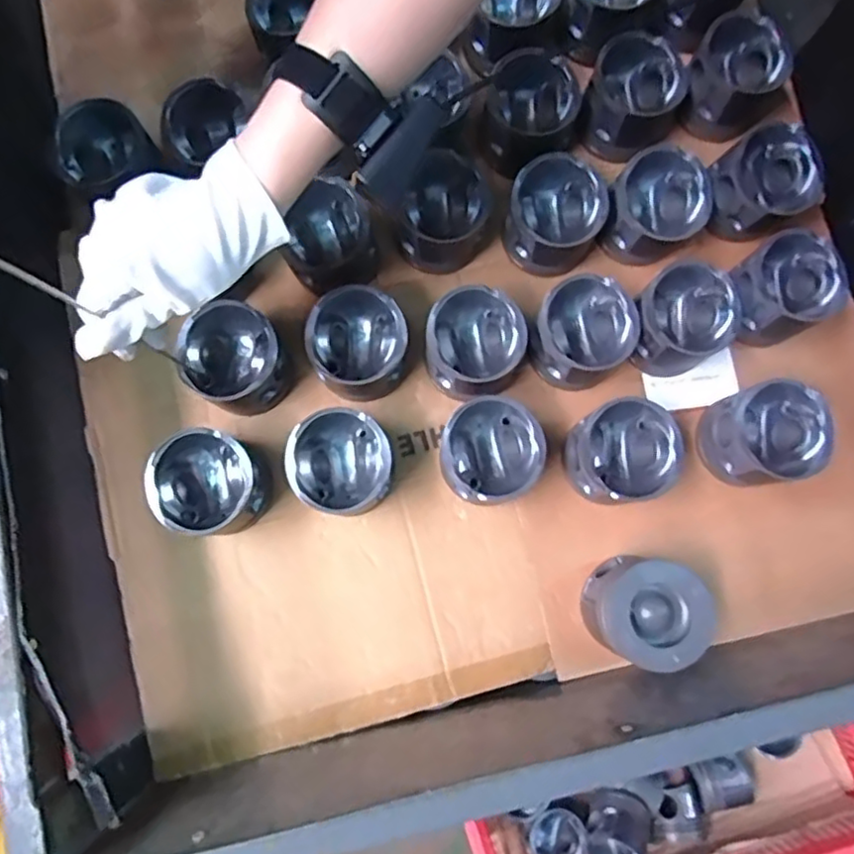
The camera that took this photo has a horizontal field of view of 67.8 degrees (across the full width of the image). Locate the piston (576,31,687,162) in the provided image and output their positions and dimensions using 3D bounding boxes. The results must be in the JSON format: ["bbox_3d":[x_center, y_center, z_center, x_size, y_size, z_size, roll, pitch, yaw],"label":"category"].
[{"bbox_3d":[0.193,-0.310,0.604,0.084,0.074,0.083,0,79,-1],"label":"piston"}]

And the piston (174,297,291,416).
[{"bbox_3d":[-0.169,-0.058,0.569,0.088,0.076,0.090,0,79,-1],"label":"piston"}]

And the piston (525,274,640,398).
[{"bbox_3d":[0.137,-0.081,0.577,0.084,0.075,0.081,0,79,-1],"label":"piston"}]

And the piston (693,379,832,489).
[{"bbox_3d":[0.295,0.009,0.564,0.083,0.076,0.084,0,79,-1],"label":"piston"}]

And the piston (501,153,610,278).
[{"bbox_3d":[0.115,-0.191,0.587,0.082,0.082,0.077,0,79,-1],"label":"piston"}]

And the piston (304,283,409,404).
[{"bbox_3d":[-0.060,-0.072,0.571,0.082,0.079,0.084,0,79,-1],"label":"piston"}]

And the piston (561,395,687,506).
[{"bbox_3d":[0.166,0.025,0.559,0.085,0.081,0.082,0,79,-1],"label":"piston"}]

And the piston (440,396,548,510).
[{"bbox_3d":[0.053,0.023,0.557,0.086,0.079,0.084,0,79,-1],"label":"piston"}]

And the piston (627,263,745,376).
[{"bbox_3d":[0.225,-0.093,0.578,0.086,0.075,0.081,-34,82,-7],"label":"piston"}]

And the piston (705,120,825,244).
[{"bbox_3d":[0.306,-0.225,0.597,0.085,0.069,0.082,0,79,-1],"label":"piston"}]

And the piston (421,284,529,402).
[{"bbox_3d":[0.040,-0.071,0.571,0.085,0.077,0.090,0,79,-1],"label":"piston"}]

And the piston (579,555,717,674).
[{"bbox_3d":[0.181,0.153,0.535,0.082,0.083,0.083,0,79,-1],"label":"piston"}]

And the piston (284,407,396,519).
[{"bbox_3d":[-0.072,0.035,0.552,0.083,0.077,0.087,0,79,-1],"label":"piston"}]

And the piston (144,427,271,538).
[{"bbox_3d":[-0.185,0.049,0.548,0.082,0.076,0.082,0,79,-1],"label":"piston"}]

